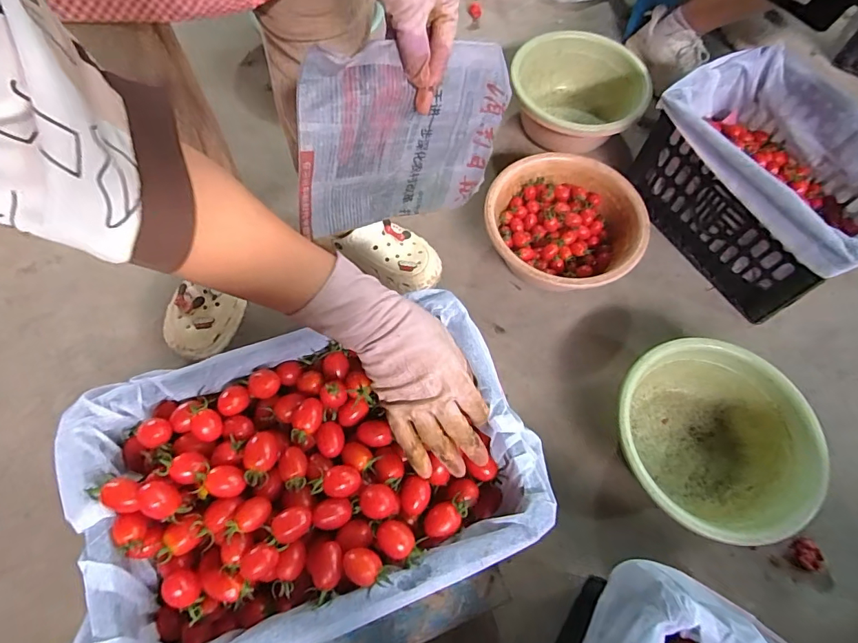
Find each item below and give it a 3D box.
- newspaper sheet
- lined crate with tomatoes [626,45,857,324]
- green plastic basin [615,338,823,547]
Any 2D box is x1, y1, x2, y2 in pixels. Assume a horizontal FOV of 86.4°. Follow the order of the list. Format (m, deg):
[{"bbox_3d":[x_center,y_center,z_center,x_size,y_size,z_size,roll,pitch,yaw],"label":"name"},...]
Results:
[{"bbox_3d":[-0.023,-0.181,0.462,0.232,0.172,0.022,-19,52,-32],"label":"newspaper sheet"},{"bbox_3d":[0.563,-0.237,0.782,0.291,0.218,0.382,-29,71,-16],"label":"lined crate with tomatoes"},{"bbox_3d":[0.380,0.165,0.647,0.247,0.121,0.245,1,66,-2],"label":"green plastic basin"}]

